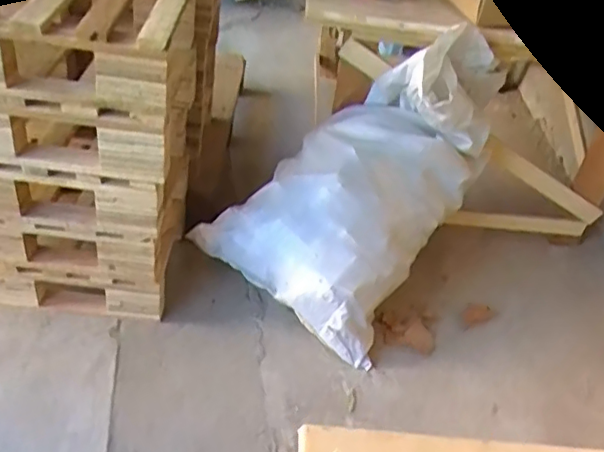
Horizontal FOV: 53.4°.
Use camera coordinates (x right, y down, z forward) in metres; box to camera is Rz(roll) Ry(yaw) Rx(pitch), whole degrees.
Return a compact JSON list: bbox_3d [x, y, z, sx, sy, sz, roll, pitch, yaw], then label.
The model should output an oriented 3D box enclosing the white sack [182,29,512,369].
[{"bbox_3d":[0.132,-0.139,1.418,0.477,0.491,0.584,34,44,27],"label":"white sack"}]

